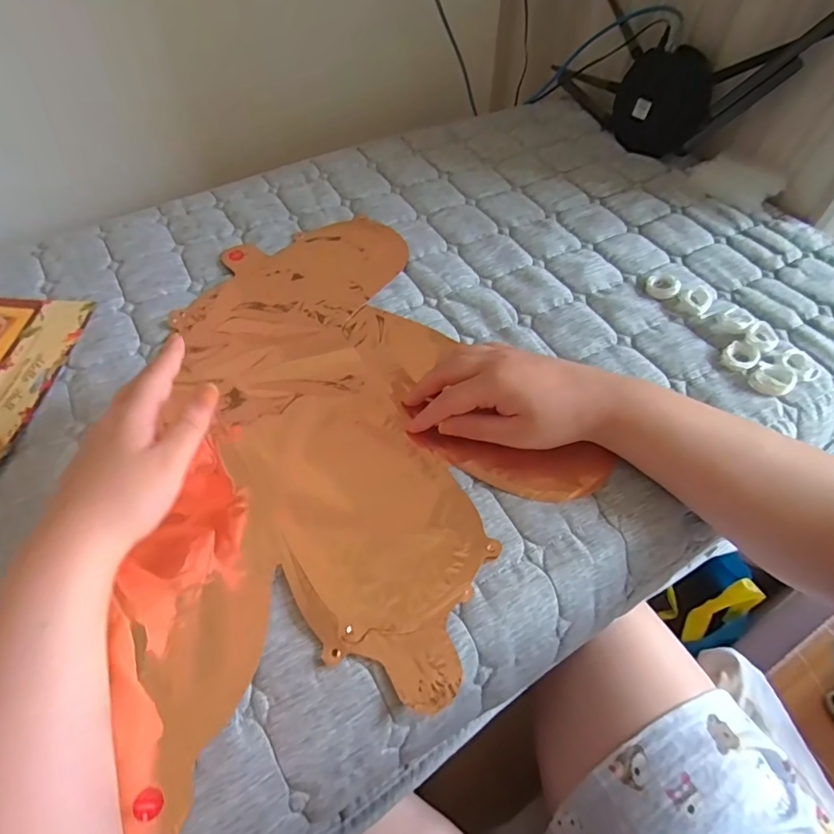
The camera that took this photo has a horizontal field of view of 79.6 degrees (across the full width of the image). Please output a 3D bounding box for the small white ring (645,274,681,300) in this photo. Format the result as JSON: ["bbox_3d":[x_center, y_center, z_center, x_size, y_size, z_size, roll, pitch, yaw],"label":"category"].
[{"bbox_3d":[0.245,-0.131,0.498,0.031,0.006,0.034,-10,55,14],"label":"small white ring"}]

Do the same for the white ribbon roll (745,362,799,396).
[{"bbox_3d":[0.304,-0.034,0.427,0.033,0.011,0.034,0,55,0],"label":"white ribbon roll"}]

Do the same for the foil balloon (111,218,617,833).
[{"bbox_3d":[-0.079,-0.004,0.413,0.330,0.013,0.440,-19,57,-12],"label":"foil balloon"}]

